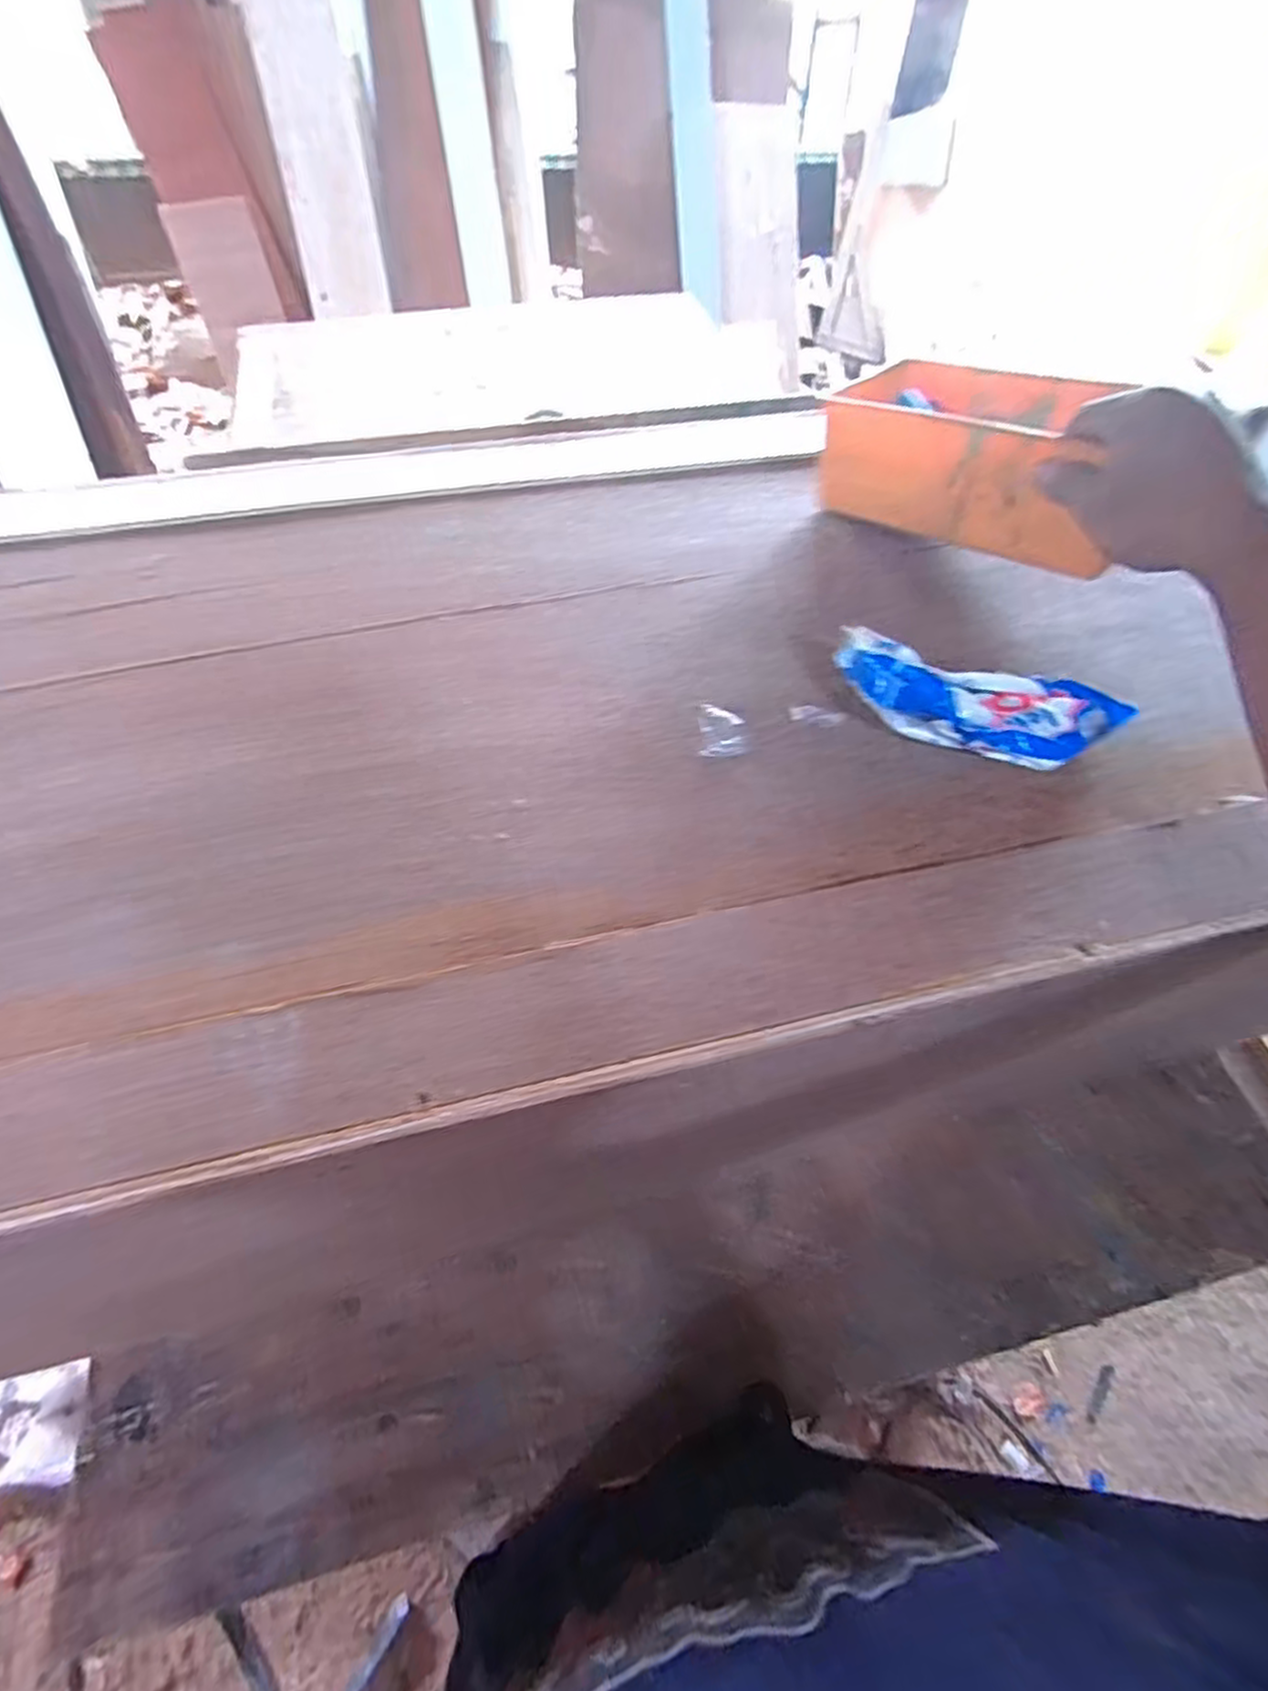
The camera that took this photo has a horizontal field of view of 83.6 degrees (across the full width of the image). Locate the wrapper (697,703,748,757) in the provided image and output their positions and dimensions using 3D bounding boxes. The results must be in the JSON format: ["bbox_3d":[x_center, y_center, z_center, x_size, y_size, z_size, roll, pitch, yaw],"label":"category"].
[{"bbox_3d":[0.055,-0.072,0.441,0.028,0.007,0.038,1,55,-3],"label":"wrapper"}]

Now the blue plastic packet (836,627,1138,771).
[{"bbox_3d":[0.211,-0.086,0.430,0.173,0.041,0.048,14,55,7],"label":"blue plastic packet"}]

